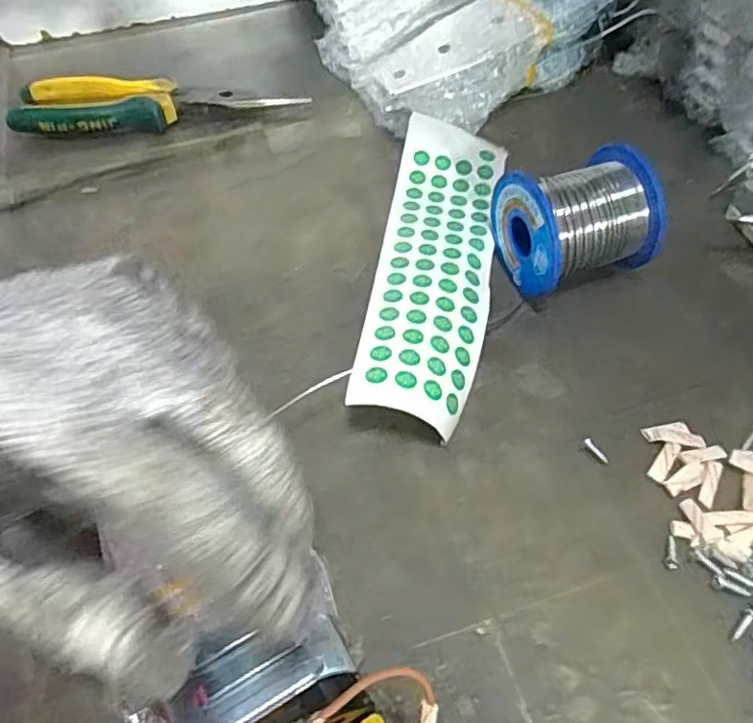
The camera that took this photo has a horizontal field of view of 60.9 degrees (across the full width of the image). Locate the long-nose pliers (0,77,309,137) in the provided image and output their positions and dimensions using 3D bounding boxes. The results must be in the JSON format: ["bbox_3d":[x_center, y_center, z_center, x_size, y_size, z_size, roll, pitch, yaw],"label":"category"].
[{"bbox_3d":[-0.152,-0.178,0.442,0.192,0.023,0.043,-4,54,1],"label":"long-nose pliers"}]

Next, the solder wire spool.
[{"bbox_3d":[0.103,-0.069,0.331,0.076,0.055,0.056,-17,55,-9],"label":"solder wire spool"}]

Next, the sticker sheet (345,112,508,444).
[{"bbox_3d":[0.032,-0.056,0.339,0.058,0.028,0.208,7,55,9],"label":"sticker sheet"}]

